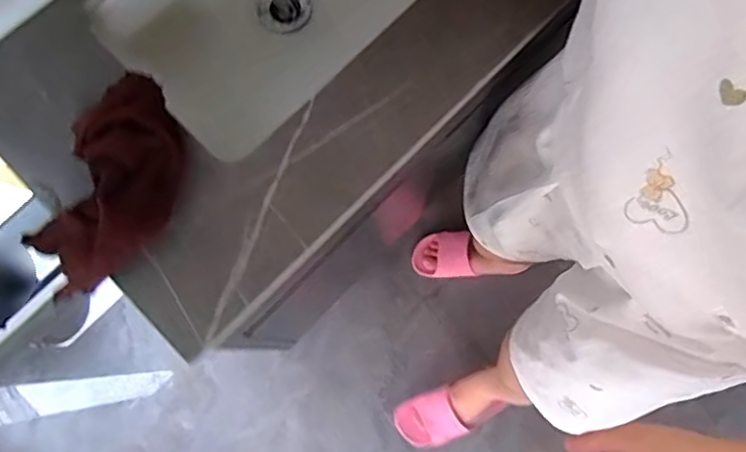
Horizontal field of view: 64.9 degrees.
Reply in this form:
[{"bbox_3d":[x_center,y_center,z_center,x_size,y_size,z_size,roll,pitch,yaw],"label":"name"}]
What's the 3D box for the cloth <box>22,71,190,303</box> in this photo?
[{"bbox_3d":[-0.200,-0.033,0.451,0.092,0.047,0.175,25,79,6],"label":"cloth"}]

